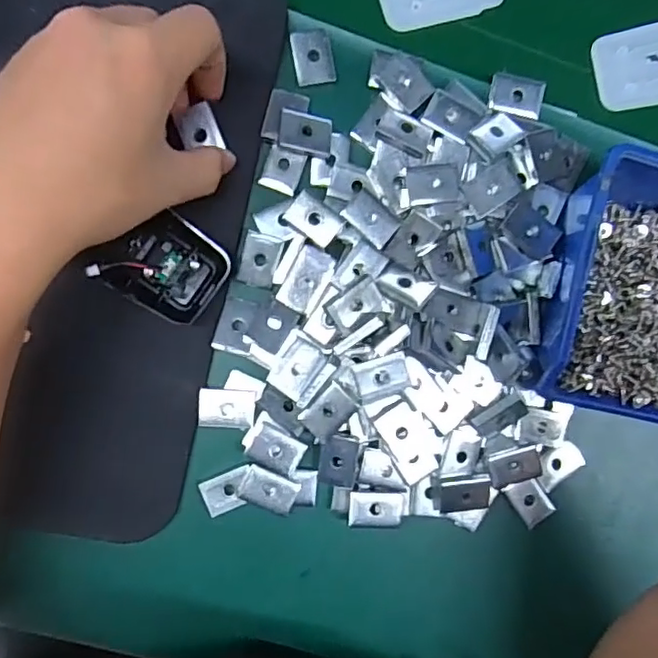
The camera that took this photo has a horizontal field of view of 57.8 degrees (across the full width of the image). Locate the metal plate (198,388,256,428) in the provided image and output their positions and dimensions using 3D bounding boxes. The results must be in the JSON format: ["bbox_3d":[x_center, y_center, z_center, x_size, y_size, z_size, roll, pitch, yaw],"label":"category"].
[{"bbox_3d":[-0.052,0.041,0.305,0.028,0.004,0.019,4,91,-7],"label":"metal plate"}]

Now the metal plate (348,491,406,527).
[{"bbox_3d":[0.026,0.096,0.317,0.031,0.005,0.016,4,91,-7],"label":"metal plate"}]

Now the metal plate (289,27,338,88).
[{"bbox_3d":[-0.008,-0.141,0.308,0.021,0.004,0.028,-11,92,-6],"label":"metal plate"}]

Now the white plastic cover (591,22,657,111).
[{"bbox_3d":[0.184,-0.151,0.339,0.065,0.010,0.045,-12,93,-6],"label":"white plastic cover"}]

